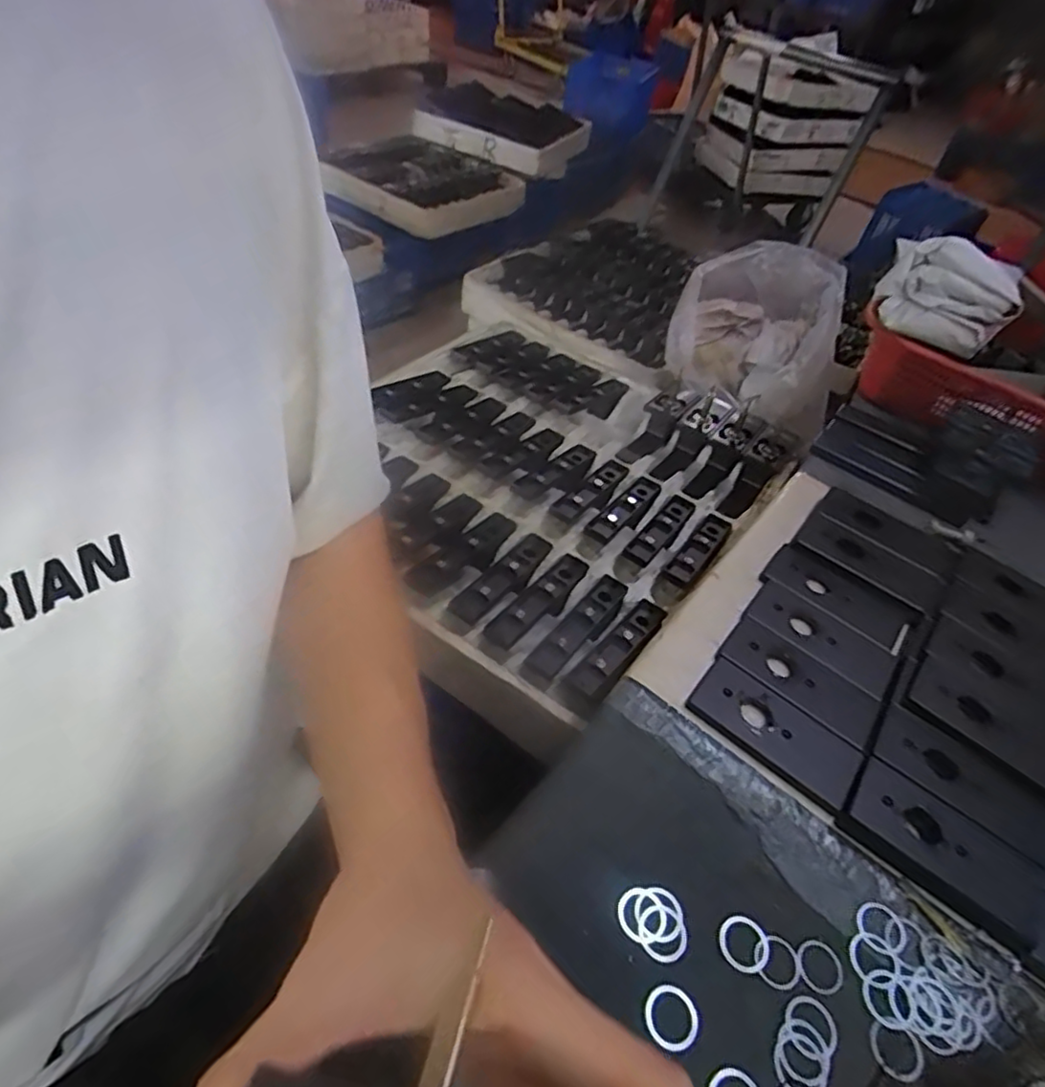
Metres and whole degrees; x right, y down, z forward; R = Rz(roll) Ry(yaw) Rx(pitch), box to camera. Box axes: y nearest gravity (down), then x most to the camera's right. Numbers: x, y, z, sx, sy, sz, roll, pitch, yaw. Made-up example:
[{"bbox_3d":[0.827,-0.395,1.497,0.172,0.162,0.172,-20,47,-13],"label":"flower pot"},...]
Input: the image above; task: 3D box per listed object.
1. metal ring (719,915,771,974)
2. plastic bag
[{"bbox_3d":[0.114,0.206,0.340,0.025,0.004,0.025,5,45,-5],"label":"metal ring"},{"bbox_3d":[0.433,-0.381,1.170,0.302,0.219,0.341,26,47,15],"label":"plastic bag"}]

